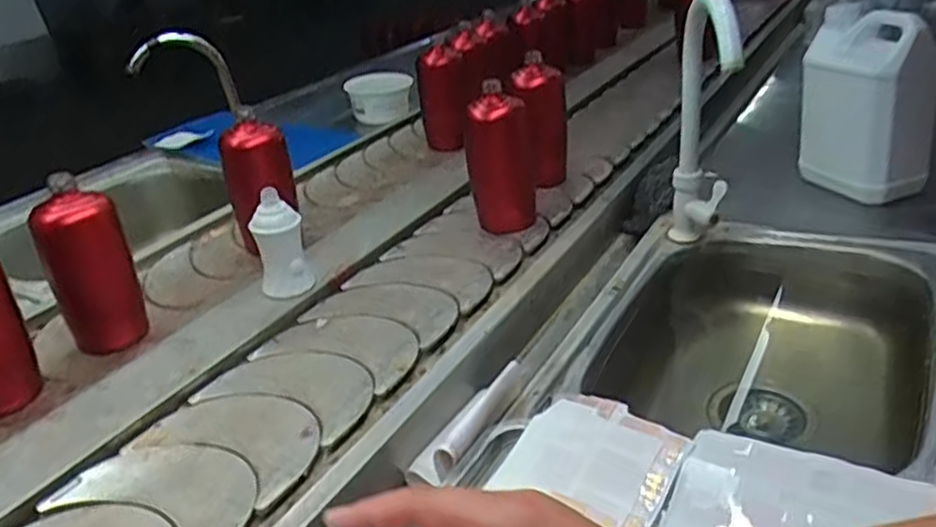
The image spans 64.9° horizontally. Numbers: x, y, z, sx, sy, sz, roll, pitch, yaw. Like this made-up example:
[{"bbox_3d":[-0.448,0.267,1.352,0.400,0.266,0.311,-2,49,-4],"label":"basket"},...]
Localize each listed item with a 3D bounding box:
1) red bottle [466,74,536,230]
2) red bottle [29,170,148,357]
[{"bbox_3d":[0.043,-0.152,0.980,0.082,0.174,0.095,-1,27,10],"label":"red bottle"},{"bbox_3d":[-0.407,0.004,0.793,0.071,0.178,0.074,6,30,23],"label":"red bottle"}]

